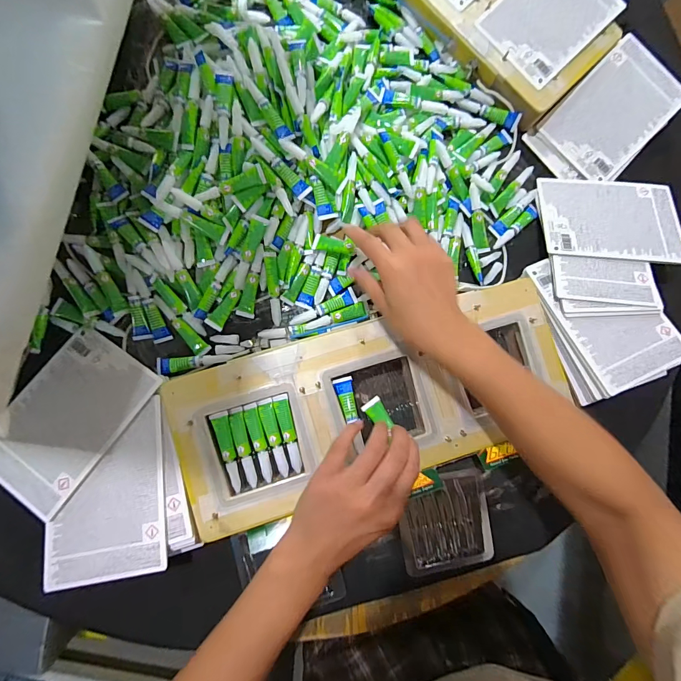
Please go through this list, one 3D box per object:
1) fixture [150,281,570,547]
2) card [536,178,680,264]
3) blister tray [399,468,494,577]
[{"bbox_3d":[0.040,0.064,0.402,0.421,0.044,0.165,-17,85,-7],"label":"fixture"},{"bbox_3d":[0.334,-0.152,0.445,0.165,0.006,0.117,6,69,2],"label":"card"},{"bbox_3d":[0.119,0.207,0.411,0.102,0.011,0.105,-5,84,-5],"label":"blister tray"}]

